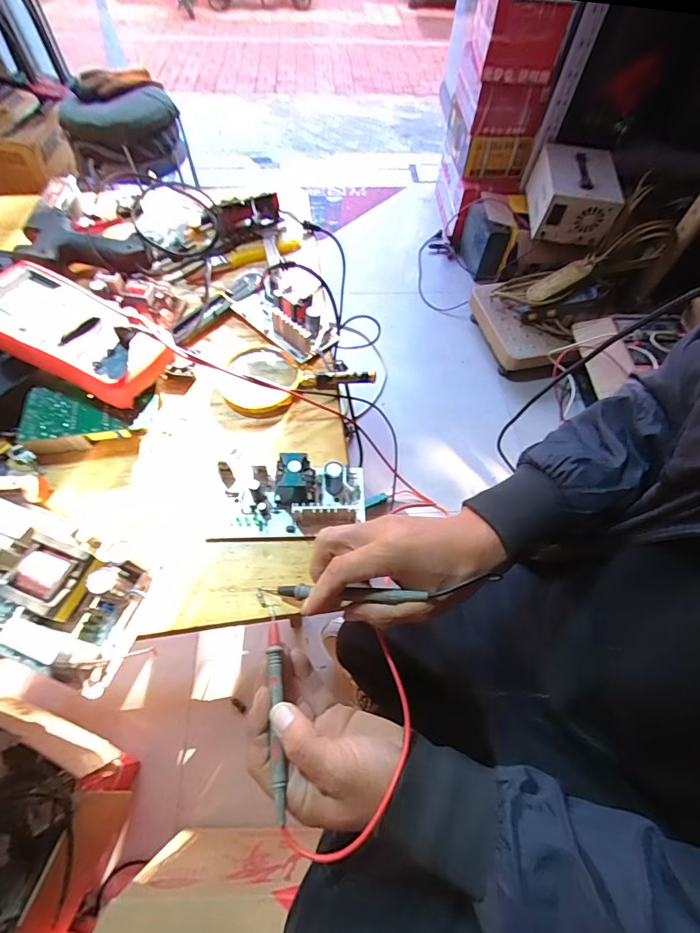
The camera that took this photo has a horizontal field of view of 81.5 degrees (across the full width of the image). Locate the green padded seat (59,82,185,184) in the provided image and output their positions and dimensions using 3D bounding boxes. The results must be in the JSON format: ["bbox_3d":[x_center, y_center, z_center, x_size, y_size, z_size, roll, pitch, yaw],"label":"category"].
[{"bbox_3d":[-0.593,-0.873,1.084,0.287,0.153,0.134,-21,64,-13],"label":"green padded seat"}]

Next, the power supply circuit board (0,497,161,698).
[{"bbox_3d":[-0.247,0.094,0.322,0.160,0.050,0.106,18,62,7],"label":"power supply circuit board"}]

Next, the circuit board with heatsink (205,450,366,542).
[{"bbox_3d":[-0.058,0.024,0.373,0.144,0.043,0.080,1,61,-2],"label":"circuit board with heatsink"}]

